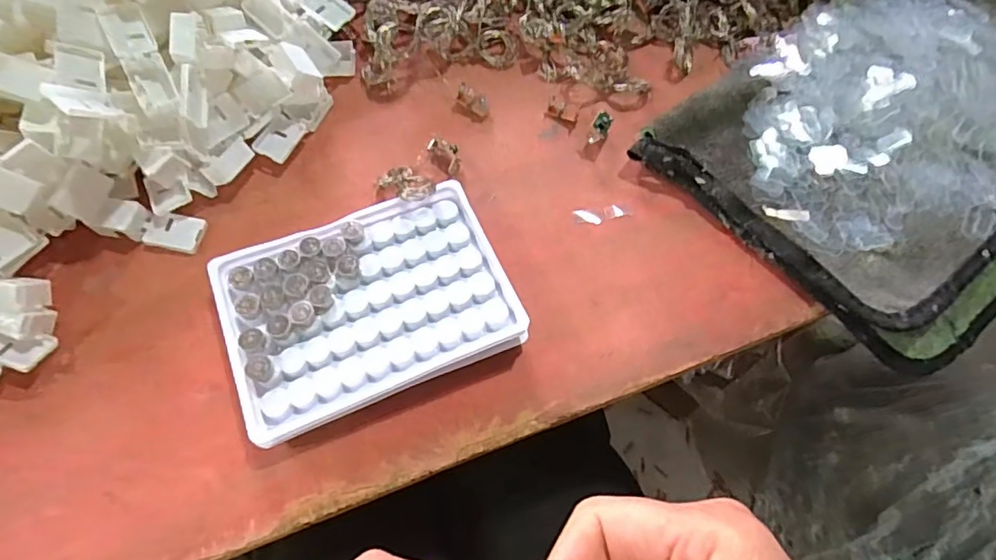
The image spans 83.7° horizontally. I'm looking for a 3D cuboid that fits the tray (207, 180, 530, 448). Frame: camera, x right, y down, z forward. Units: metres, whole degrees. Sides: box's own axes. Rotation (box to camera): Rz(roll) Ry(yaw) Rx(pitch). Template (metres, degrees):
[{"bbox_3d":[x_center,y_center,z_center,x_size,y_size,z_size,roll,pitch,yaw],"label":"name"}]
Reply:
[{"bbox_3d":[-0.062,0.010,0.267,0.129,0.019,0.092,-21,68,-11],"label":"tray"}]

